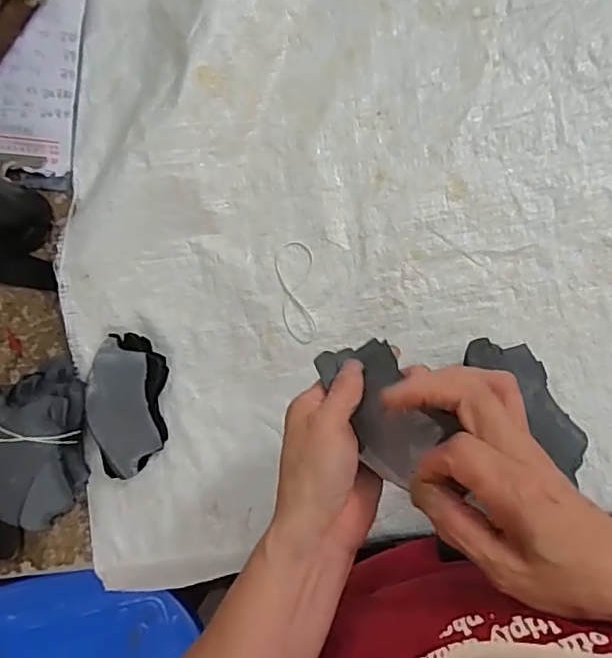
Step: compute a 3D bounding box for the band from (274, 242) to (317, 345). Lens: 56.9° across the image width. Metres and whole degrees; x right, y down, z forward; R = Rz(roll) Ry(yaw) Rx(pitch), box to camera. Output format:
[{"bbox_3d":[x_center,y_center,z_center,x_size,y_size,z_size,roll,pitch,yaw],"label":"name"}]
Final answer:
[{"bbox_3d":[-0.008,-0.033,0.514,0.034,0.004,0.094,-9,87,7],"label":"band"}]

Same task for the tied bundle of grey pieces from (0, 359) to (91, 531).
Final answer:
[{"bbox_3d":[-0.238,0.101,0.512,0.077,0.057,0.141,4,88,8],"label":"tied bundle of grey pieces"}]

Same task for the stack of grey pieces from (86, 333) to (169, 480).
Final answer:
[{"bbox_3d":[-0.161,0.070,0.513,0.063,0.037,0.125,4,88,8],"label":"stack of grey pieces"}]

